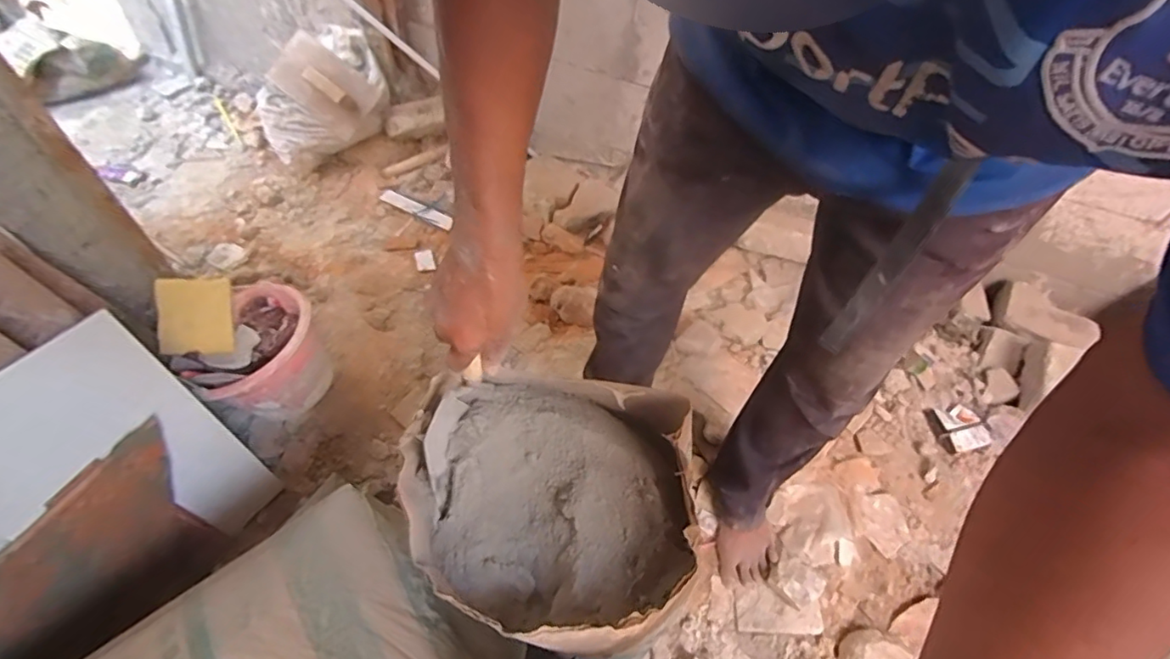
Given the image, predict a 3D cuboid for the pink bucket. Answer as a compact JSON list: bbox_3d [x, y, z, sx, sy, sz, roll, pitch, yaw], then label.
[{"bbox_3d":[-0.581,0.047,0.993,0.197,0.165,0.210,2,54,-3],"label":"pink bucket"}]

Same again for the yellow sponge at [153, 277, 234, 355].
[{"bbox_3d":[-0.670,-0.026,0.957,0.110,0.014,0.135,1,75,-54],"label":"yellow sponge"}]

